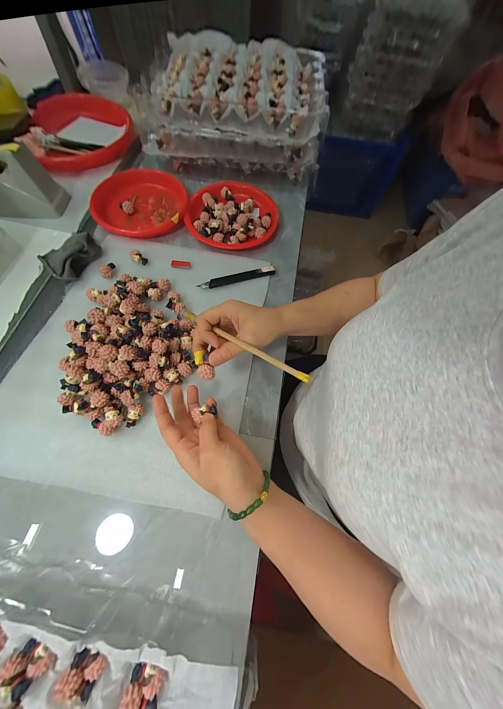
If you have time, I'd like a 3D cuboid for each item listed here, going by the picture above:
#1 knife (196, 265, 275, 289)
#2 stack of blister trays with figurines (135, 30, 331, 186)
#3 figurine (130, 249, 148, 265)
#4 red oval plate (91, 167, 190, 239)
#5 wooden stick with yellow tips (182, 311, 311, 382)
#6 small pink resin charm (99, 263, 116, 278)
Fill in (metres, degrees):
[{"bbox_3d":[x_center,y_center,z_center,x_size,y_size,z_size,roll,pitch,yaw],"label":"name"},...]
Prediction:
[{"bbox_3d":[-0.025,-0.135,0.414,0.136,0.014,0.016,-16,68,-10],"label":"knife"},{"bbox_3d":[-0.032,-0.513,0.506,0.349,0.139,0.254,5,66,-1],"label":"stack of blister trays with figurines"},{"bbox_3d":[-0.197,-0.169,0.409,0.027,0.019,0.018,22,67,6],"label":"figurine"},{"bbox_3d":[-0.215,-0.293,0.456,0.168,0.029,0.157,-3,67,-5],"label":"red oval plate"},{"bbox_3d":[-0.012,-0.013,0.262,0.168,0.006,0.008,29,67,21],"label":"wooden stick with yellow tips"},{"bbox_3d":[-0.240,-0.144,0.394,0.015,0.015,0.030,27,68,8],"label":"small pink resin charm"}]

